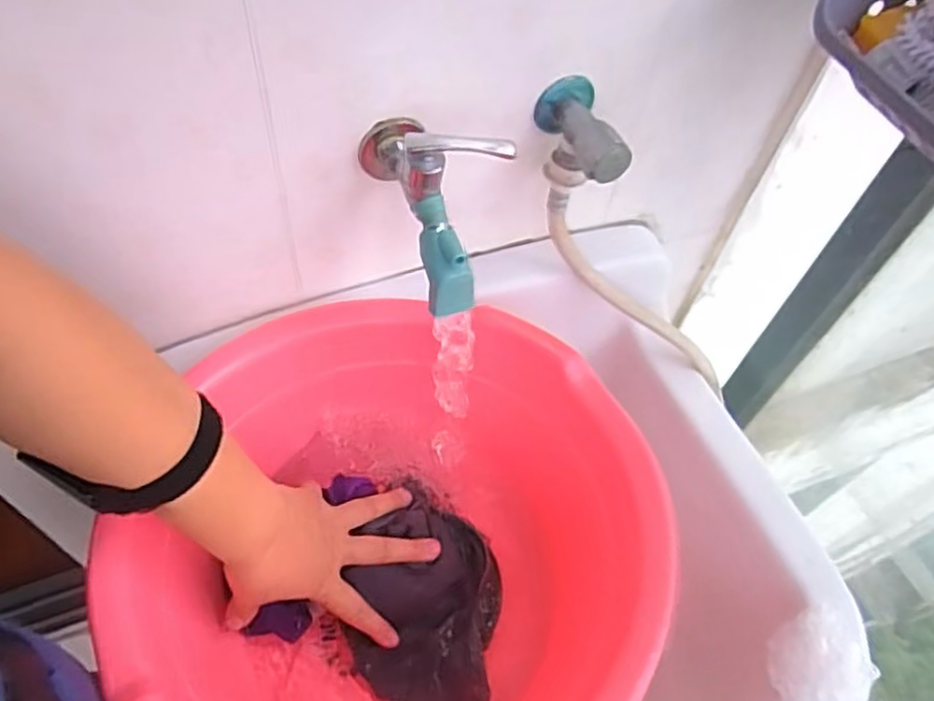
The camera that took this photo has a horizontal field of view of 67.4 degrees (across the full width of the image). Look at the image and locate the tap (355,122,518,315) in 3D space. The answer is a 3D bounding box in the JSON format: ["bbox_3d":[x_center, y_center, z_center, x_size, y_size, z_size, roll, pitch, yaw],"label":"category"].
[{"bbox_3d":[-0.013,-0.110,0.496,0.081,0.103,0.122,-22,60,-19],"label":"tap"}]

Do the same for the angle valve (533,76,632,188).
[{"bbox_3d":[0.087,-0.158,0.544,0.047,0.067,0.082,-10,57,-12],"label":"angle valve"}]

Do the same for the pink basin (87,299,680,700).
[{"bbox_3d":[-0.051,0.152,0.521,0.345,0.174,0.363,2,55,-3],"label":"pink basin"}]

